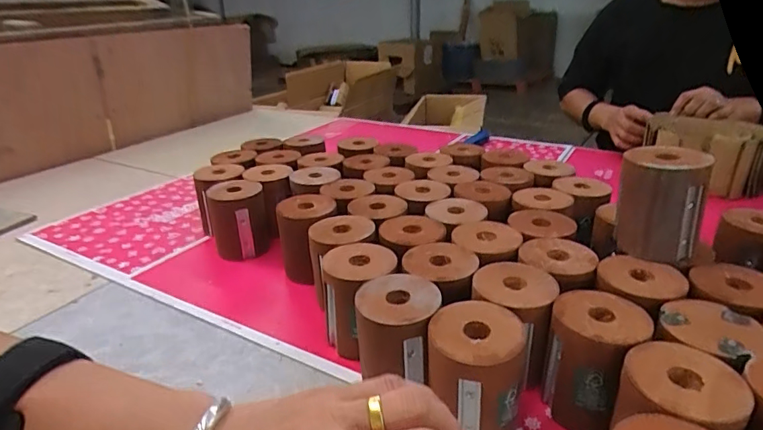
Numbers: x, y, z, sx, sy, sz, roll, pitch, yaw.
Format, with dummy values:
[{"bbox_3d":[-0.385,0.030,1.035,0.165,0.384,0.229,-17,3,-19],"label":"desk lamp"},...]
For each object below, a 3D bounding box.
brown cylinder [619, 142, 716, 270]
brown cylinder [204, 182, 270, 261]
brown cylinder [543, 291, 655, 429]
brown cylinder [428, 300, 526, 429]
[{"bbox_3d":[0.287,-0.010,0.506,0.075,0.106,0.065,11,27,27],"label":"brown cylinder"},{"bbox_3d":[-0.213,0.008,0.730,0.082,0.104,0.066,-10,25,-19],"label":"brown cylinder"},{"bbox_3d":[0.188,0.132,0.440,0.081,0.103,0.083,12,27,29],"label":"brown cylinder"},{"bbox_3d":[0.083,0.142,0.424,0.076,0.102,0.080,-2,24,1],"label":"brown cylinder"}]

